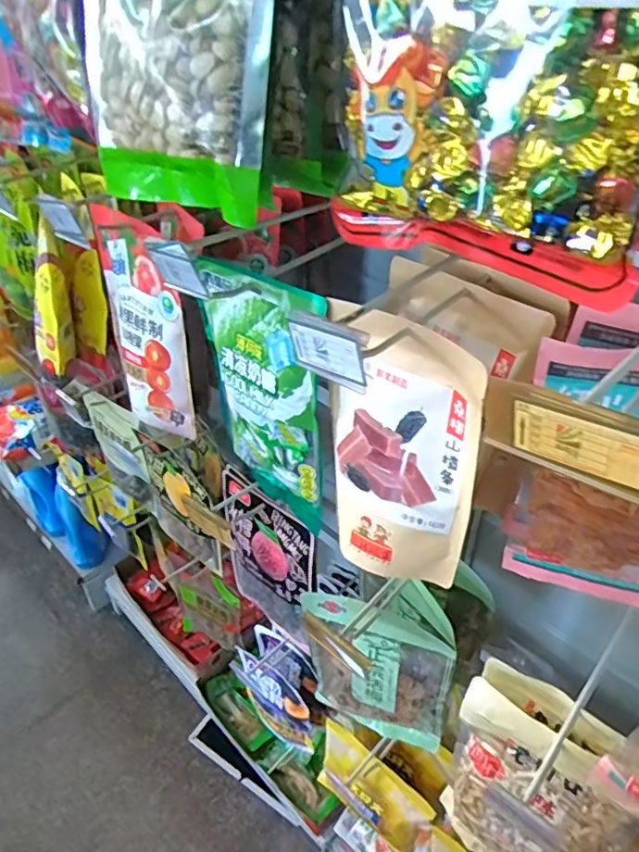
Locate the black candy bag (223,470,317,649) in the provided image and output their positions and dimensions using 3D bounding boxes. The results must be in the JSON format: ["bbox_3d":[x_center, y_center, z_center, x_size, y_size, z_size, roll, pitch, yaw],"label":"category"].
[{"bbox_3d":[-0.066,0.176,0.733,0.150,0.247,0.031,31,48,34],"label":"black candy bag"}]

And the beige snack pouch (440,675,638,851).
[{"bbox_3d":[0.210,0.385,0.579,0.170,0.230,0.058,29,47,33],"label":"beige snack pouch"}]

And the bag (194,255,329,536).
[{"bbox_3d":[-0.057,-0.025,0.563,0.037,0.257,0.165,-27,45,-29],"label":"bag"}]

